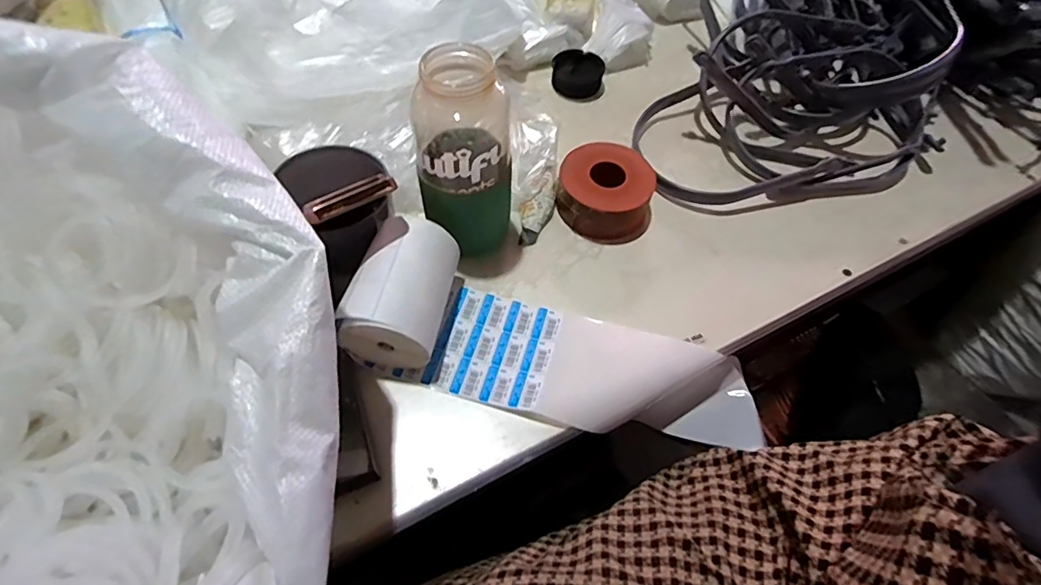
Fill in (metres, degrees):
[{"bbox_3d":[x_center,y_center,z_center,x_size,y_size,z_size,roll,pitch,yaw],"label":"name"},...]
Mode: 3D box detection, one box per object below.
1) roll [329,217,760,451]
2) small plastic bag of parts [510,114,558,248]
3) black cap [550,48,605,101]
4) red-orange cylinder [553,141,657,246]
[{"bbox_3d":[0.025,0.052,0.480,0.355,0.093,0.131,19,57,-7],"label":"roll"},{"bbox_3d":[0.015,-0.124,0.571,0.051,0.023,0.149,4,78,-1],"label":"small plastic bag of parts"},{"bbox_3d":[0.076,-0.292,0.692,0.065,0.035,0.065,2,57,-2],"label":"black cap"},{"bbox_3d":[0.093,-0.110,0.560,0.103,0.054,0.099,2,57,-2],"label":"red-orange cylinder"}]

